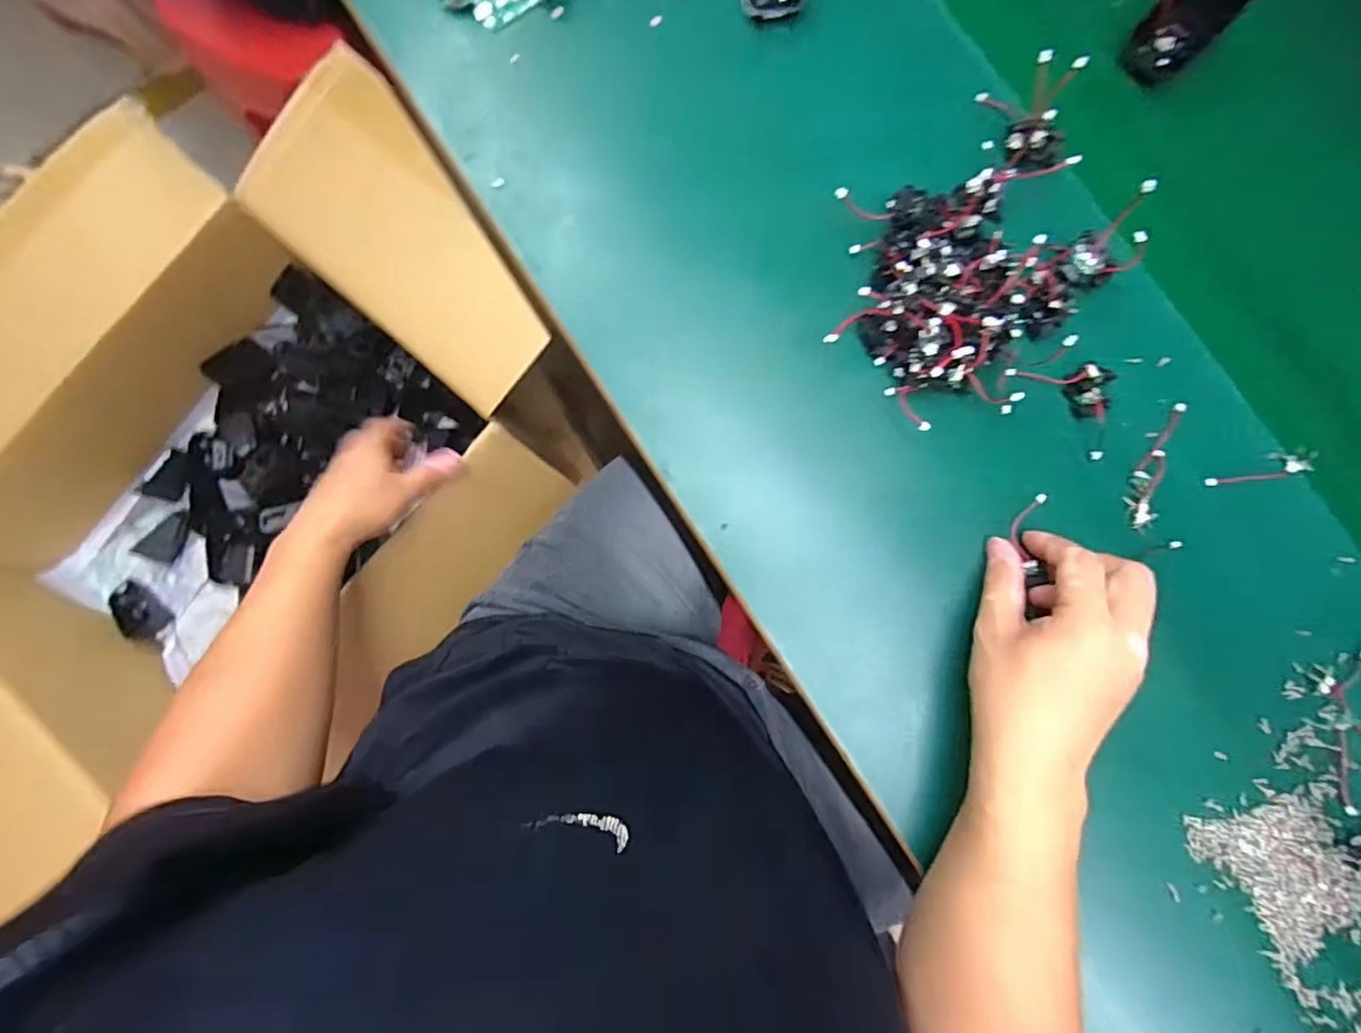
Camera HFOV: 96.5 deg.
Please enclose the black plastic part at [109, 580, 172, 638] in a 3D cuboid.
[{"bbox_3d":[-0.664,0.112,0.744,0.017,0.048,0.072,-36,86,46],"label":"black plastic part"}]

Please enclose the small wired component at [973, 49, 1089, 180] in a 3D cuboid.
[{"bbox_3d":[0.229,-0.261,0.396,0.052,0.033,0.073,-1,88,3],"label":"small wired component"}]

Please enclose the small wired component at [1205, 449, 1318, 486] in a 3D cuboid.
[{"bbox_3d":[0.373,-0.031,0.390,0.066,0.007,0.015,-11,87,3],"label":"small wired component"}]

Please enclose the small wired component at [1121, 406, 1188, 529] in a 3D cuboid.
[{"bbox_3d":[0.308,-0.035,0.392,0.019,0.011,0.085,20,89,4],"label":"small wired component"}]

